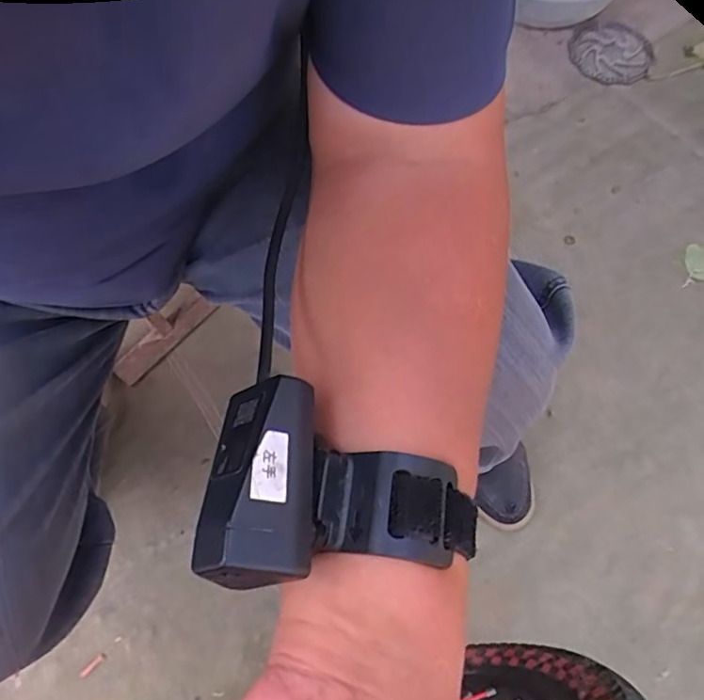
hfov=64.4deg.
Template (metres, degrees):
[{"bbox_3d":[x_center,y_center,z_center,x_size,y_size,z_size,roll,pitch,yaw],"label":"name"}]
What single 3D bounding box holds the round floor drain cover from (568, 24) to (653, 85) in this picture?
[{"bbox_3d":[0.500,-0.556,1.054,0.158,0.022,0.153,-8,67,-1],"label":"round floor drain cover"}]

